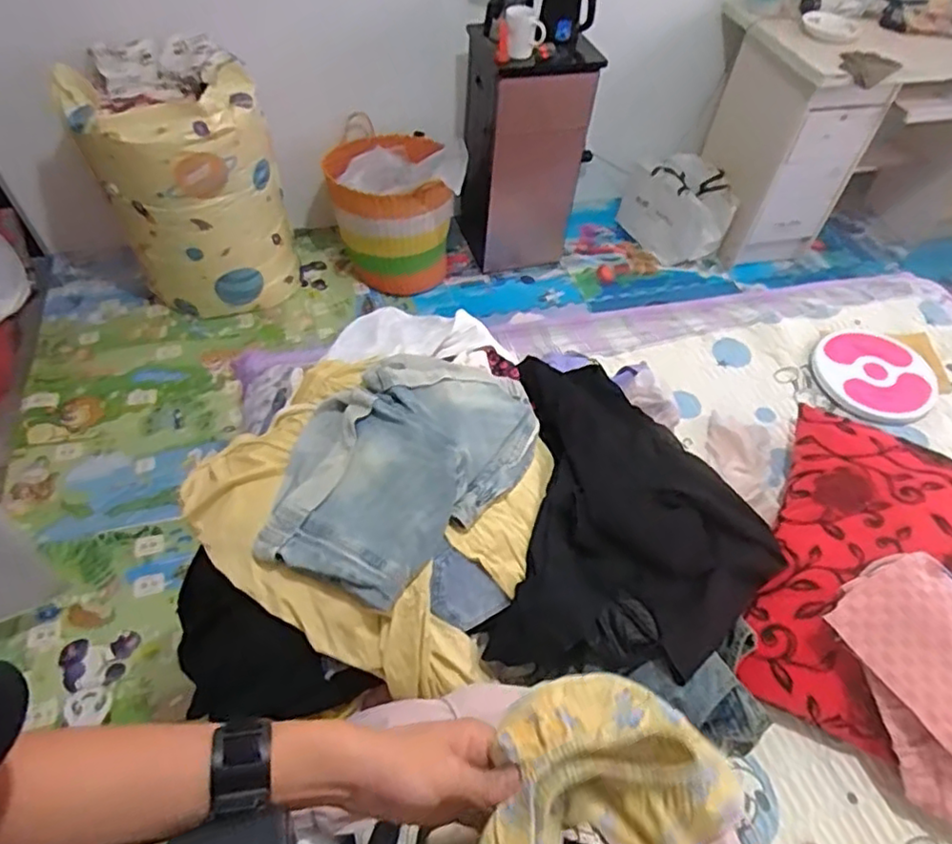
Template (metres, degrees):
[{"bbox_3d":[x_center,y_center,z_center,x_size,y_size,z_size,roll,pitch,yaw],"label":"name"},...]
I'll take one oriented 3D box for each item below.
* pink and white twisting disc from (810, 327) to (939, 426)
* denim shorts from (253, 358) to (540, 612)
[{"bbox_3d":[0.904,-0.108,1.448,0.272,0.036,0.251,2,51,-3],"label":"pink and white twisting disc"},{"bbox_3d":[-0.098,0.036,0.892,0.278,0.070,0.446,37,57,23],"label":"denim shorts"}]

